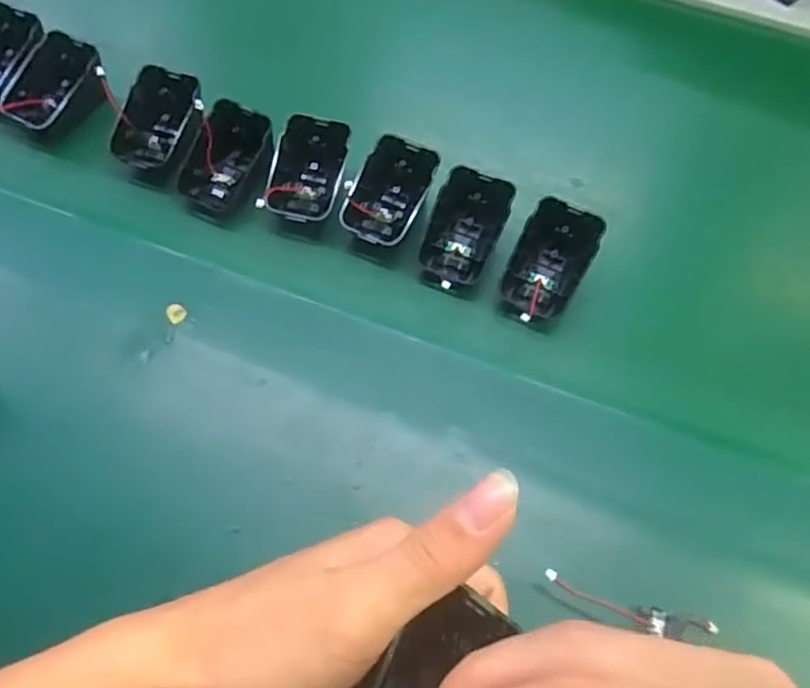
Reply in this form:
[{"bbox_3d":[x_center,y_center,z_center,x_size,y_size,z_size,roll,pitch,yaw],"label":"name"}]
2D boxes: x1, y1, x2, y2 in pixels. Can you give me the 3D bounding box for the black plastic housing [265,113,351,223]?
[{"bbox_3d":[-0.060,-0.109,0.430,0.050,0.039,0.062,7,63,2],"label":"black plastic housing"}]

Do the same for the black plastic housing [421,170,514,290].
[{"bbox_3d":[0.038,-0.072,0.418,0.043,0.016,0.070,22,98,6],"label":"black plastic housing"}]

